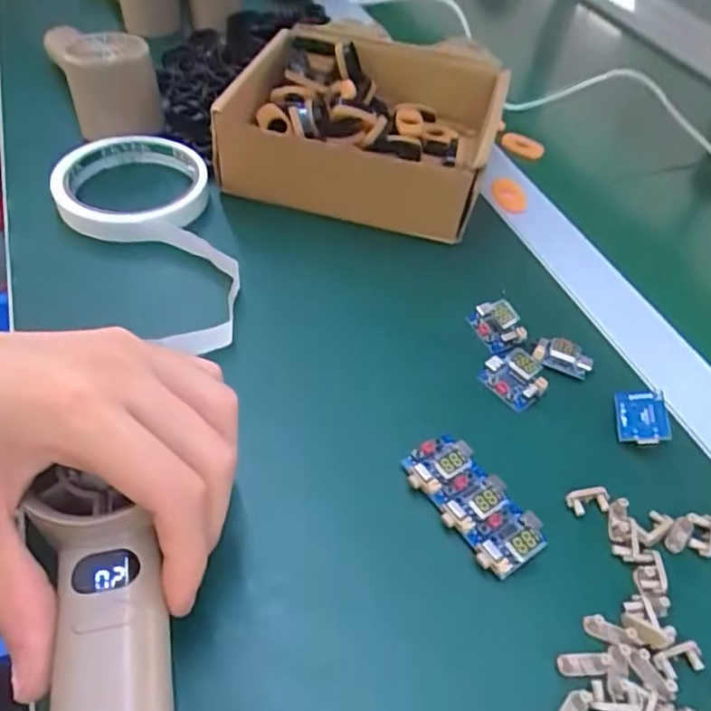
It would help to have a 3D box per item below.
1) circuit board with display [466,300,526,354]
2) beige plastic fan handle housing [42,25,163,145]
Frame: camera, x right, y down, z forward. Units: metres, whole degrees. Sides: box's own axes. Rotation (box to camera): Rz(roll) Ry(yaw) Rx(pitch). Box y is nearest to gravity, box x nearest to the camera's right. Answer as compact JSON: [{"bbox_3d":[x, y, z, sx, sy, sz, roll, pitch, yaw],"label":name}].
[{"bbox_3d":[0.077,-0.019,0.332,0.022,0.012,0.030,-19,53,-19],"label":"circuit board with display"},{"bbox_3d":[-0.166,-0.186,0.421,0.063,0.054,0.060,-12,51,-13],"label":"beige plastic fan handle housing"}]

